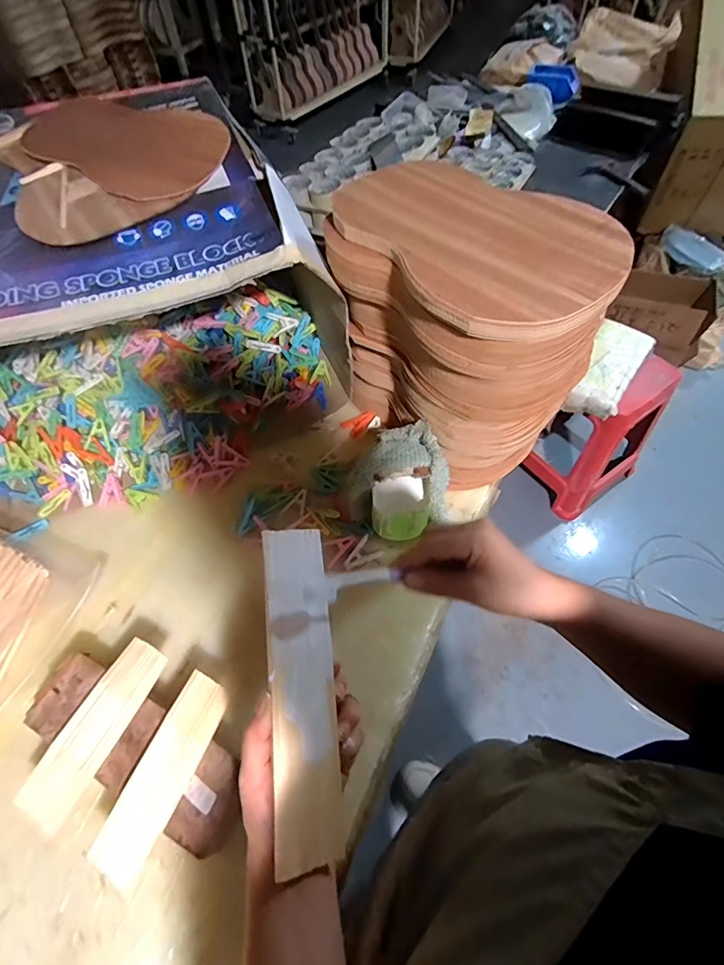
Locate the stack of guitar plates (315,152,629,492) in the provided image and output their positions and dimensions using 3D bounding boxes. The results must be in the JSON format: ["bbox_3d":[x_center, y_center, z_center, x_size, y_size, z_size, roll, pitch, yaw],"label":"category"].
[{"bbox_3d":[0.133,-0.185,0.618,0.236,0.337,0.309,-34,62,-18],"label":"stack of guitar plates"}]

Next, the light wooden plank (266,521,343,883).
[{"bbox_3d":[-0.046,0.156,0.354,0.053,0.015,0.239,3,67,-23],"label":"light wooden plank"}]

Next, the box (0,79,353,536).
[{"bbox_3d":[-0.362,-0.255,0.661,0.589,0.352,0.423,-17,58,-8],"label":"box"}]

